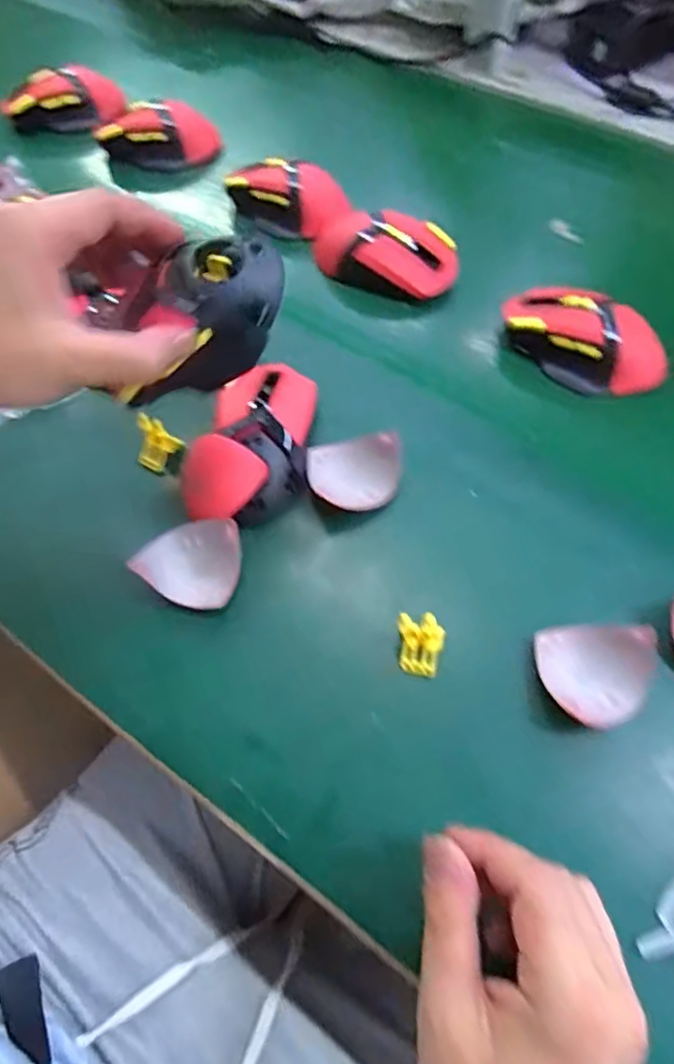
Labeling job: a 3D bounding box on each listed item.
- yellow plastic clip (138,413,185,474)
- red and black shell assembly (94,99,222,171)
[{"bbox_3d":[-0.121,-0.060,0.421,0.026,0.036,0.018,18,24,10],"label":"yellow plastic clip"},{"bbox_3d":[-0.172,-0.385,0.604,0.126,0.048,0.051,-7,62,-1],"label":"red and black shell assembly"}]

